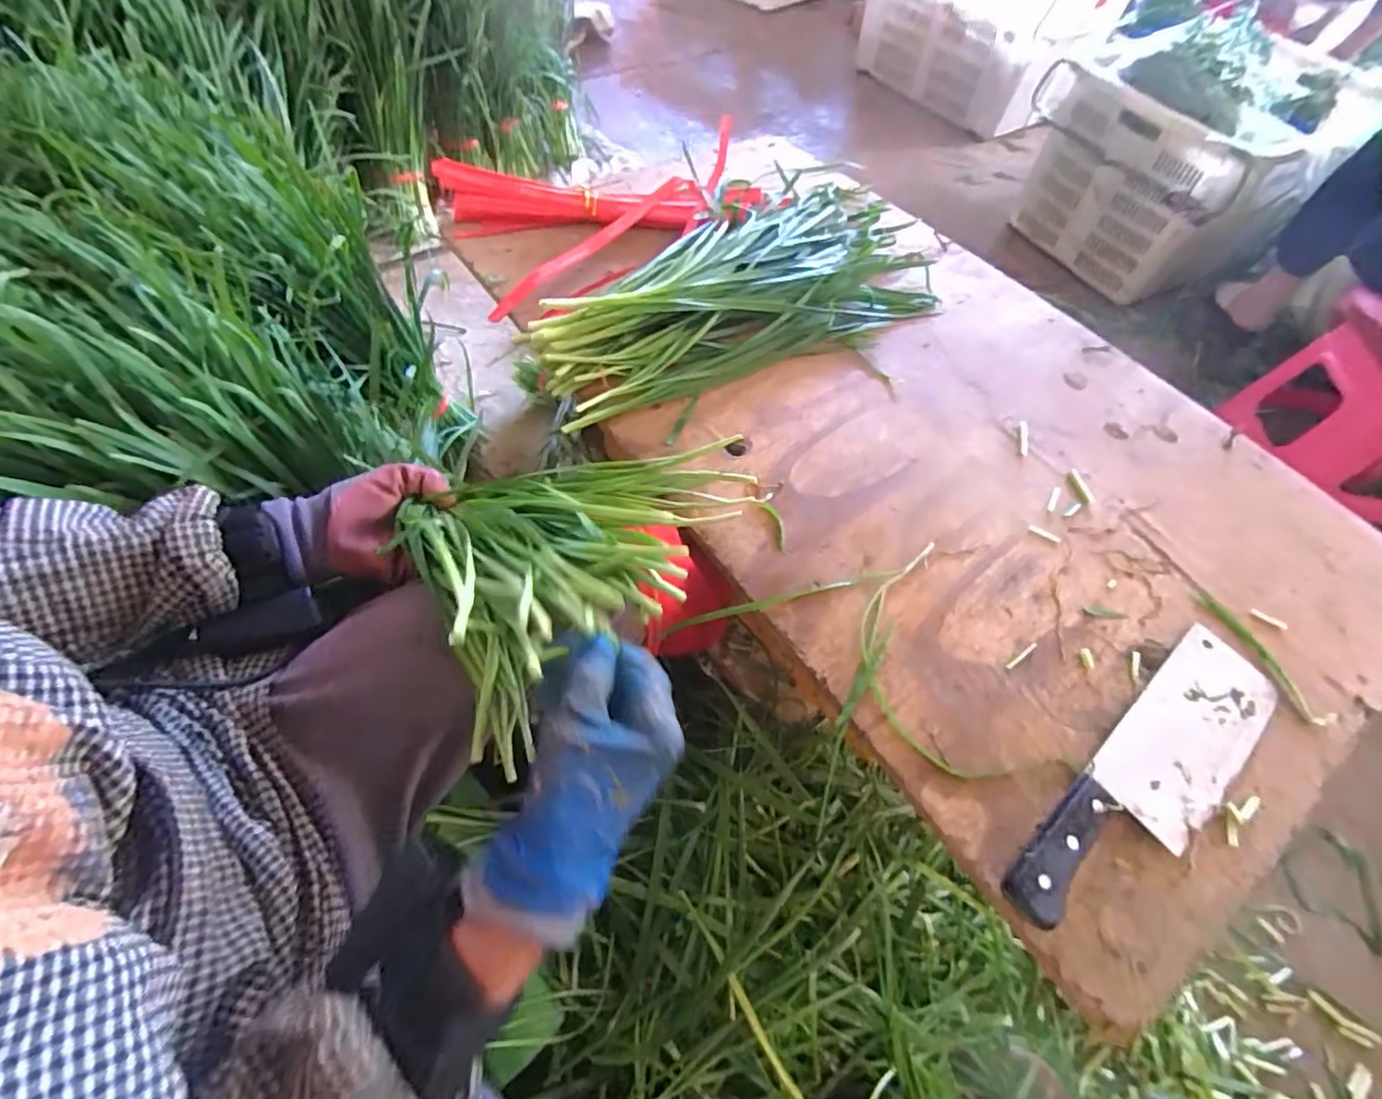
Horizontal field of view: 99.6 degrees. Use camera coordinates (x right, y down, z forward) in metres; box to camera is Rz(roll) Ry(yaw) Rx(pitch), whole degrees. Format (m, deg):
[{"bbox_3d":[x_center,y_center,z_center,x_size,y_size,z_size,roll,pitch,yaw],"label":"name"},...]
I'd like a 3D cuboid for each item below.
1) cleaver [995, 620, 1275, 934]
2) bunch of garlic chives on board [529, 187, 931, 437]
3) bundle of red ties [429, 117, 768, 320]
[{"bbox_3d":[0.301,0.143,0.373,0.269,0.018,0.066,-33,67,-22],"label":"cleaver"},{"bbox_3d":[0.056,-0.286,0.597,0.482,0.066,0.232,-26,65,-19],"label":"bunch of garlic chives on board"},{"bbox_3d":[-0.084,-0.377,0.659,0.339,0.045,0.225,-20,63,-16],"label":"bundle of red ties"}]

